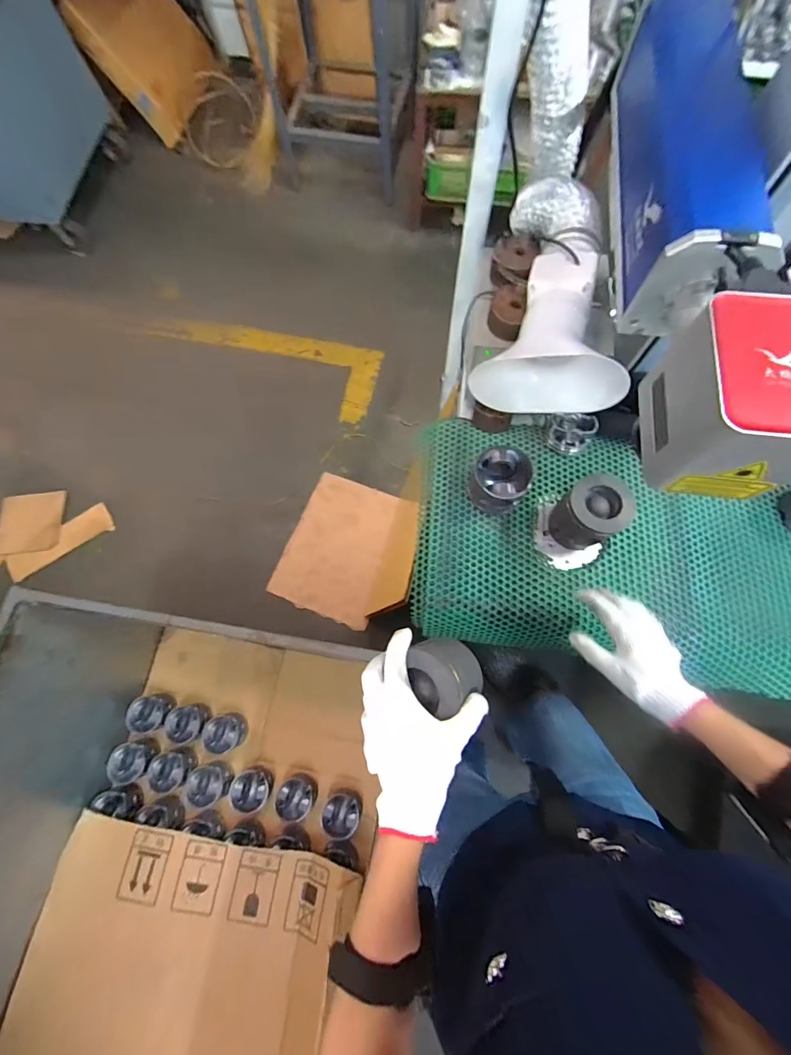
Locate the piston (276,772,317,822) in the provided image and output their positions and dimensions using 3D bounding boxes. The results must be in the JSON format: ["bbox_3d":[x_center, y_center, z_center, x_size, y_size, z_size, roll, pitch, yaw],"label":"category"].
[{"bbox_3d":[-0.244,0.669,1.012,0.082,0.083,0.085,0,72,1],"label":"piston"}]

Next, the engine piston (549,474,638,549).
[{"bbox_3d":[0.289,-0.017,0.612,0.086,0.112,0.082,0,72,1],"label":"engine piston"}]

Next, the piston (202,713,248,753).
[{"bbox_3d":[-0.438,0.531,1.060,0.091,0.081,0.086,0,72,1],"label":"piston"}]

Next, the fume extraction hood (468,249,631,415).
[{"bbox_3d":[0.214,-0.250,0.551,0.177,0.140,0.167,17,73,6],"label":"fume extraction hood"}]

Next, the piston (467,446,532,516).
[{"bbox_3d":[0.164,-0.072,0.645,0.083,0.074,0.089,0,72,1],"label":"piston"}]

